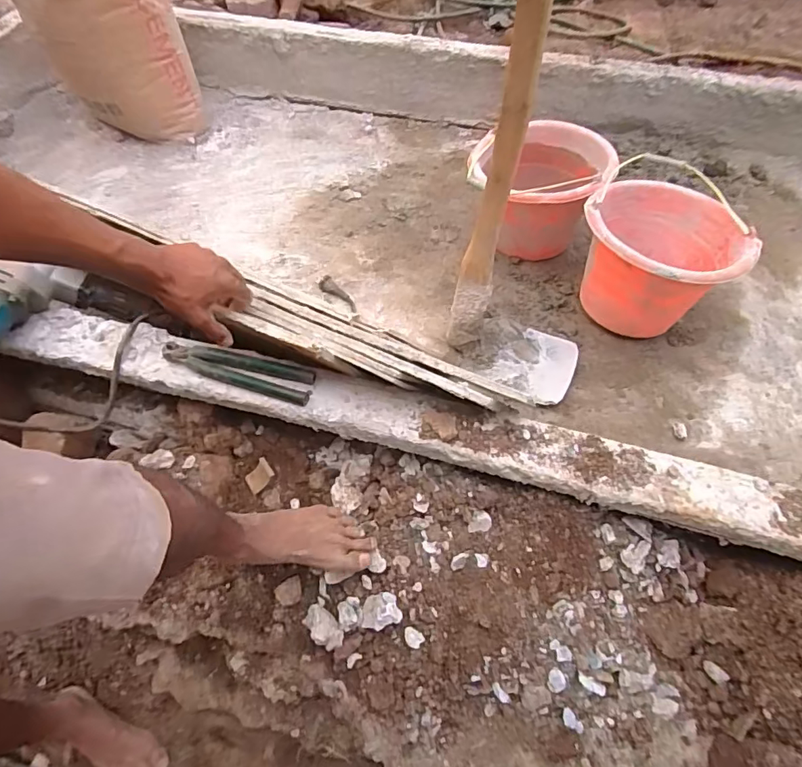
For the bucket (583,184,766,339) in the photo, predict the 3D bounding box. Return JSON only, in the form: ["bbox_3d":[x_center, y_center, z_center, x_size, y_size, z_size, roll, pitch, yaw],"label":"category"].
[{"bbox_3d":[0.465,-0.224,0.935,0.265,0.206,0.264,0,56,0],"label":"bucket"}]

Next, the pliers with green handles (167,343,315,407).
[{"bbox_3d":[-0.228,-0.020,0.696,0.215,0.018,0.051,13,57,8],"label":"pliers with green handles"}]

